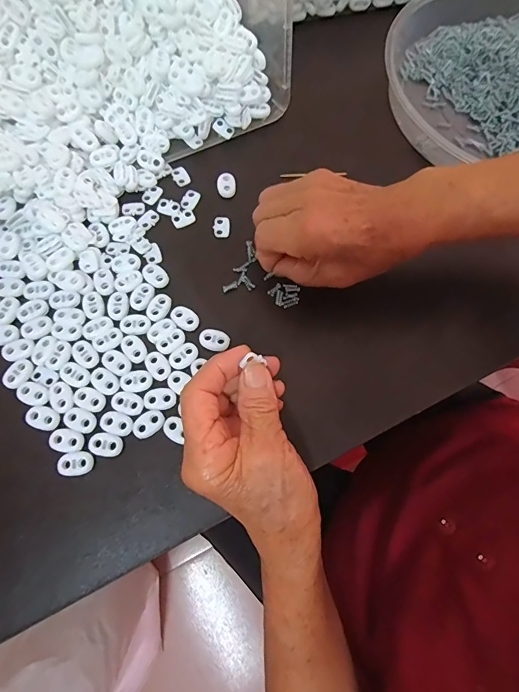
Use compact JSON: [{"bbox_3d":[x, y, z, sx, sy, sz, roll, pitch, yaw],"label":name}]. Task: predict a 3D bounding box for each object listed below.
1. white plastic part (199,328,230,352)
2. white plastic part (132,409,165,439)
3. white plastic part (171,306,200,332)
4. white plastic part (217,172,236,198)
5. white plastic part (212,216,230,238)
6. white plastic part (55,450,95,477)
[{"bbox_3d":[-0.034,-0.005,0.296,0.023,0.004,0.017,13,72,2],"label":"white plastic part"},{"bbox_3d":[-0.077,0.053,0.273,0.022,0.004,0.016,-42,78,-13],"label":"white plastic part"},{"bbox_3d":[-0.056,-0.021,0.300,0.023,0.004,0.016,38,75,9],"label":"white plastic part"},{"bbox_3d":[-0.028,-0.139,0.340,0.015,0.004,0.023,-8,73,-5],"label":"white plastic part"},{"bbox_3d":[-0.032,-0.100,0.328,0.013,0.004,0.020,0,72,-2],"label":"white plastic part"},{"bbox_3d":[-0.122,0.078,0.263,0.023,0.004,0.015,-5,73,-4],"label":"white plastic part"}]

